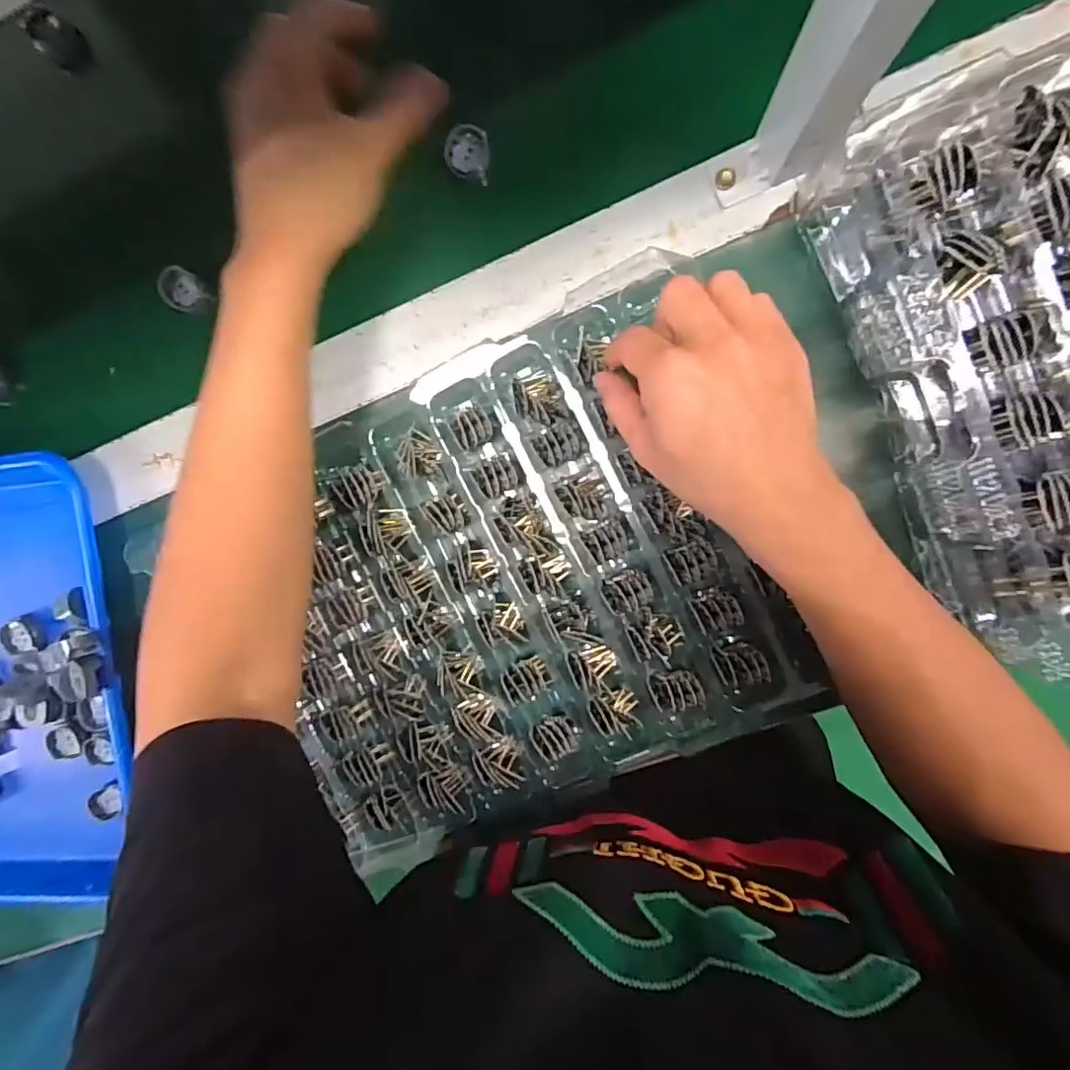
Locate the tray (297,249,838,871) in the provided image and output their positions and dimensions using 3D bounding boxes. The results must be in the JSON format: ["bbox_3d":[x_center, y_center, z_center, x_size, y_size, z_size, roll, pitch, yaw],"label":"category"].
[{"bbox_3d":[-0.023,0.031,0.375,0.317,0.031,0.280,-23,93,9],"label":"tray"}]

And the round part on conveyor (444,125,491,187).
[{"bbox_3d":[-0.043,-0.244,0.369,0.027,0.012,0.027,1,97,7],"label":"round part on conveyor"}]

